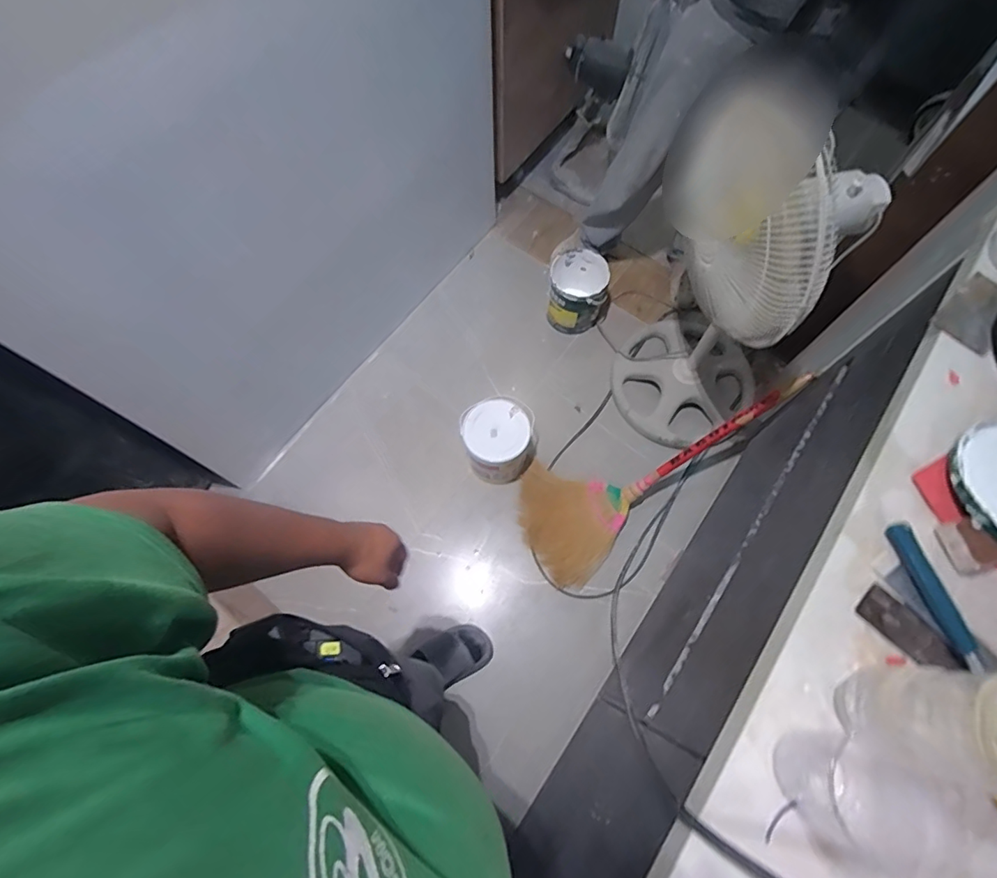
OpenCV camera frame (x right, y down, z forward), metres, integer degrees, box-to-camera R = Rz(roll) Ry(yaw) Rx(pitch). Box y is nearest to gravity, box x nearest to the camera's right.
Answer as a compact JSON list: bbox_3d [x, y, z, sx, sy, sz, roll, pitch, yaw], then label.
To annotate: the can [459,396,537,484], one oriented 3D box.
[{"bbox_3d":[0.010,0.005,1.425,0.209,0.228,0.187,-17,71,-6],"label":"can"}]

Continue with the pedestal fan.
[{"bbox_3d":[0.543,-0.354,1.190,0.400,0.884,0.519,20,71,8],"label":"pedestal fan"}]

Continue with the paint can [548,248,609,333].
[{"bbox_3d":[0.243,-0.457,1.607,0.175,0.207,0.189,0,70,1],"label":"paint can"}]

